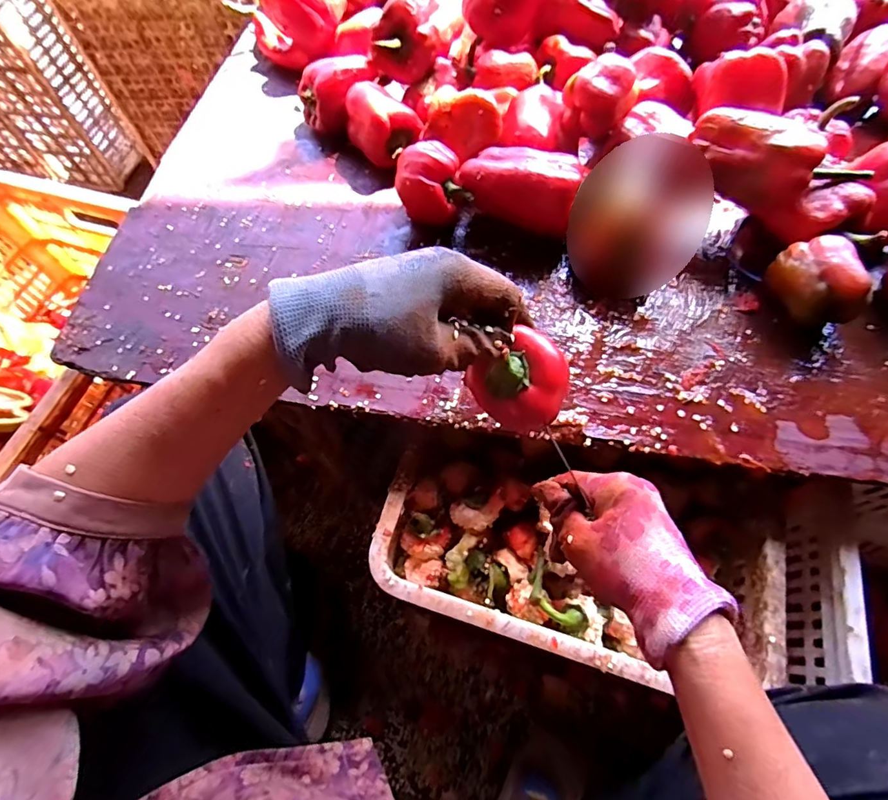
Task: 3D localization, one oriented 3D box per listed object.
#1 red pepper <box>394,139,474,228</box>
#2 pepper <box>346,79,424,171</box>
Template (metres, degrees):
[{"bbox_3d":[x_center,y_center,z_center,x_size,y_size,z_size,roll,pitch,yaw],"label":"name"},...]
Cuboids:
[{"bbox_3d":[-0.012,-0.219,0.493,0.072,0.062,0.061,-7,63,-2],"label":"red pepper"},{"bbox_3d":[-0.070,-0.309,0.539,0.060,0.055,0.088,-40,69,-17],"label":"pepper"}]

